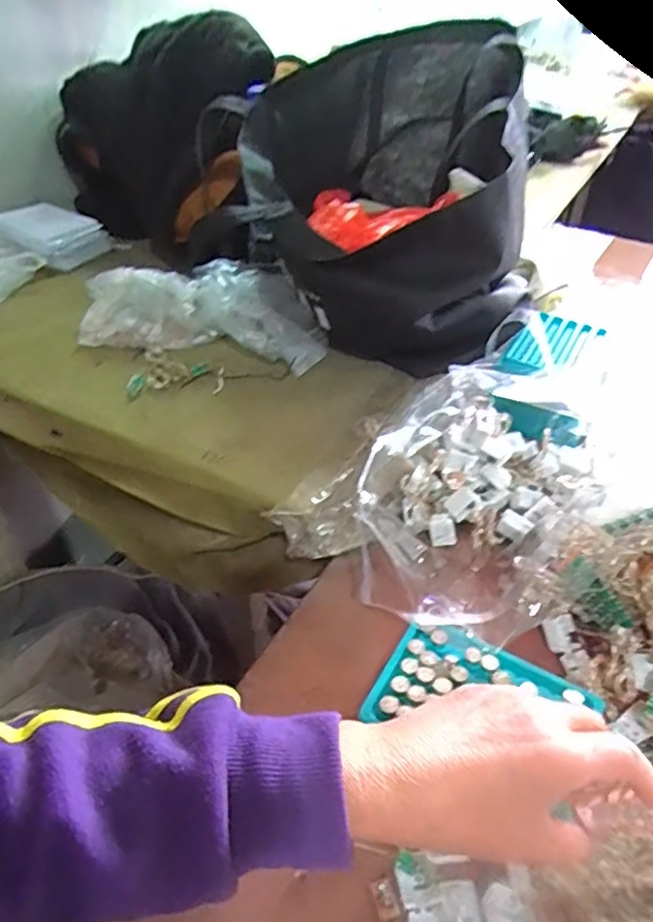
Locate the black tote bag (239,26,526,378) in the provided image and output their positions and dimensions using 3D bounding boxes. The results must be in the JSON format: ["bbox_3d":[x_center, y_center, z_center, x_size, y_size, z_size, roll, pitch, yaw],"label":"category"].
[{"bbox_3d":[0.063,-0.328,0.723,0.286,0.208,0.460,3,41,3],"label":"black tote bag"}]

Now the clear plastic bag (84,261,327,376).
[{"bbox_3d":[-0.139,-0.174,0.694,0.278,0.059,0.126,5,42,4],"label":"clear plastic bag"}]

